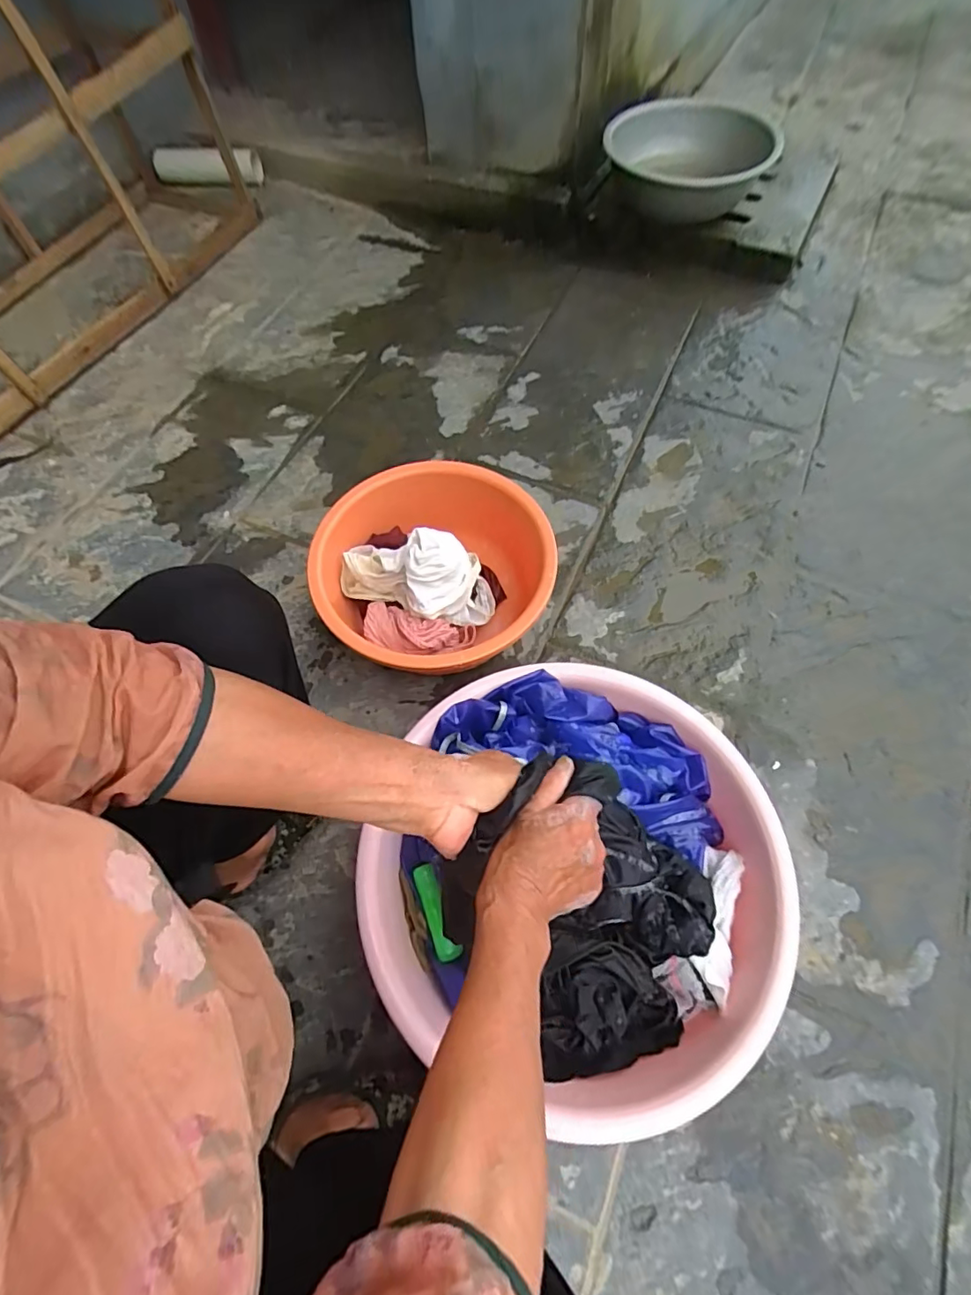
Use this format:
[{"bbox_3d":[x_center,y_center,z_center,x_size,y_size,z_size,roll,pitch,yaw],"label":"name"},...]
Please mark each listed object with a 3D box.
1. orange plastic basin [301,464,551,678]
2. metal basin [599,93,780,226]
[{"bbox_3d":[-0.075,-0.103,0.818,0.337,0.163,0.337,-2,63,3],"label":"orange plastic basin"},{"bbox_3d":[0.471,-1.146,1.236,0.366,0.111,0.366,8,64,8],"label":"metal basin"}]

